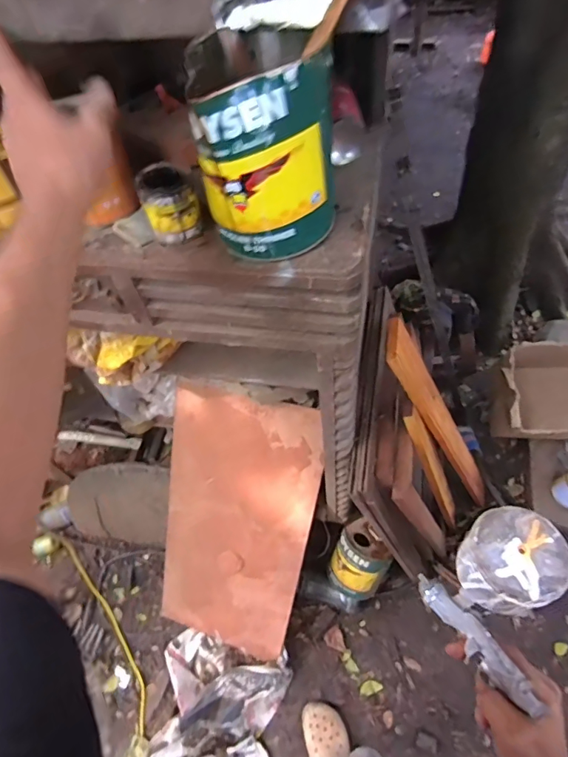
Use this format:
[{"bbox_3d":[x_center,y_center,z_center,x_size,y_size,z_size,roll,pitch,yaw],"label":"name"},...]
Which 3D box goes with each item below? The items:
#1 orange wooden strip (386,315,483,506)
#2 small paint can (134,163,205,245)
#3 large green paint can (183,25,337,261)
[{"bbox_3d":[0.413,0.127,1.153,0.031,0.875,0.105,-10,55,29],"label":"orange wooden strip"},{"bbox_3d":[-0.152,-0.228,0.595,0.064,0.073,0.066,-2,59,3],"label":"small paint can"},{"bbox_3d":[-0.020,-0.266,0.521,0.143,0.186,0.154,-2,59,3],"label":"large green paint can"}]

